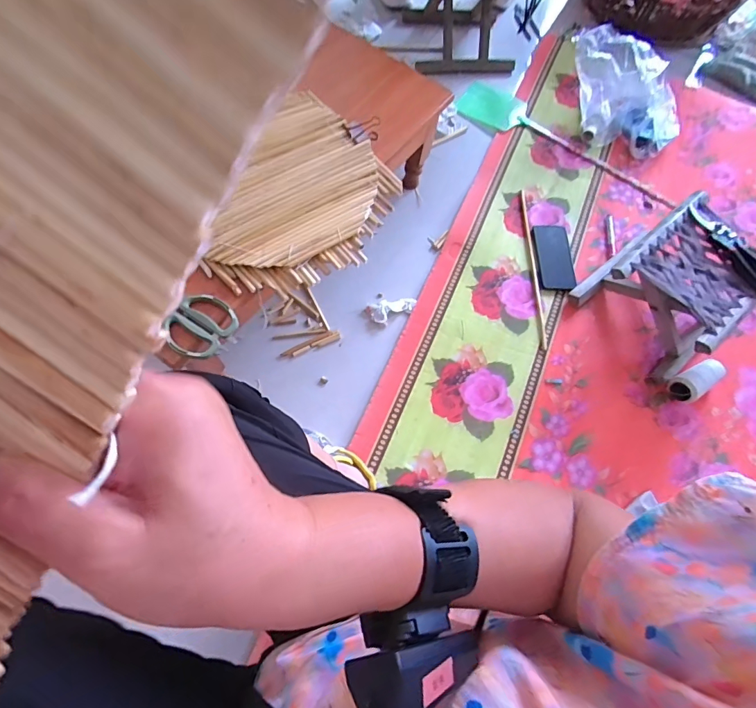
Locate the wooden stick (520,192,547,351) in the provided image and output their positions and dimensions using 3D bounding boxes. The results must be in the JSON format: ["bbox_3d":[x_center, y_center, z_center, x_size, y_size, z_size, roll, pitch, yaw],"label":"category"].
[{"bbox_3d":[0.343,-0.198,0.948,0.015,0.009,0.390,0,70,-2],"label":"wooden stick"}]

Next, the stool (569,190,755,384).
[{"bbox_3d":[0.587,-0.128,0.852,0.245,0.173,0.256,-35,75,-14],"label":"stool"}]

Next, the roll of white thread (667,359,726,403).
[{"bbox_3d":[0.629,0.054,0.854,0.114,0.041,0.058,-25,73,-11],"label":"roll of white thread"}]

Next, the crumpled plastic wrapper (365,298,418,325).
[{"bbox_3d":[0.029,-0.092,0.891,0.103,0.014,0.049,-16,71,-7],"label":"crumpled plastic wrapper"}]

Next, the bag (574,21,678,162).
[{"bbox_3d":[0.577,-0.615,1.030,0.315,0.184,0.144,41,73,11],"label":"bag"}]

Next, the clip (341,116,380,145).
[{"bbox_3d":[-0.026,-0.372,0.740,0.064,0.034,0.047,-14,69,-10],"label":"clip"}]

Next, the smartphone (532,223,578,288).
[{"bbox_3d":[0.390,-0.218,0.956,0.085,0.013,0.157,-6,70,-4],"label":"smartphone"}]

